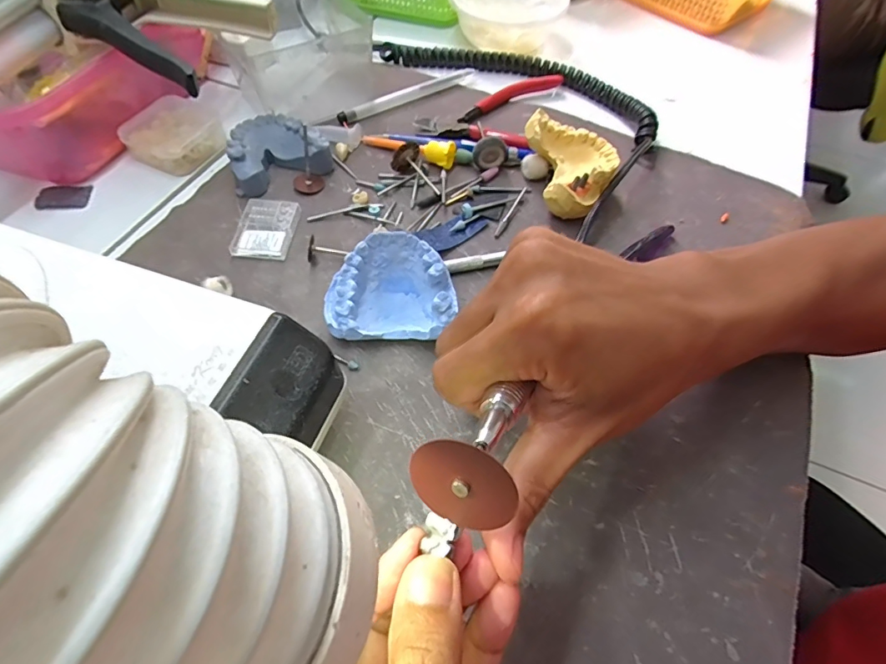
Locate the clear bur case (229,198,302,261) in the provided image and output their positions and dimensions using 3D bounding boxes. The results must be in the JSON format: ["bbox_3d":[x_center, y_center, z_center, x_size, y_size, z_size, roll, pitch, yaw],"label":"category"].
[{"bbox_3d":[-0.113,-0.067,0.306,0.035,0.007,0.045,6,58,2],"label":"clear bur case"}]

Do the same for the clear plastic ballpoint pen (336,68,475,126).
[{"bbox_3d":[-0.029,-0.194,0.390,0.122,0.009,0.010,-29,64,-18],"label":"clear plastic ballpoint pen"}]

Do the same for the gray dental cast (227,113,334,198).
[{"bbox_3d":[-0.116,-0.128,0.335,0.066,0.022,0.055,-20,61,-13],"label":"gray dental cast"}]

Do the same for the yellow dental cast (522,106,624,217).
[{"bbox_3d":[0.090,-0.109,0.322,0.057,0.036,0.070,-10,59,-8],"label":"yellow dental cast"}]

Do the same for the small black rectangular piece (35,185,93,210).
[{"bbox_3d":[-0.259,-0.092,0.326,0.032,0.004,0.021,-9,59,-7],"label":"small black rectangular piece"}]

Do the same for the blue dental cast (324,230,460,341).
[{"bbox_3d":[-0.028,-0.022,0.263,0.068,0.037,0.051,1,58,-1],"label":"blue dental cast"}]

